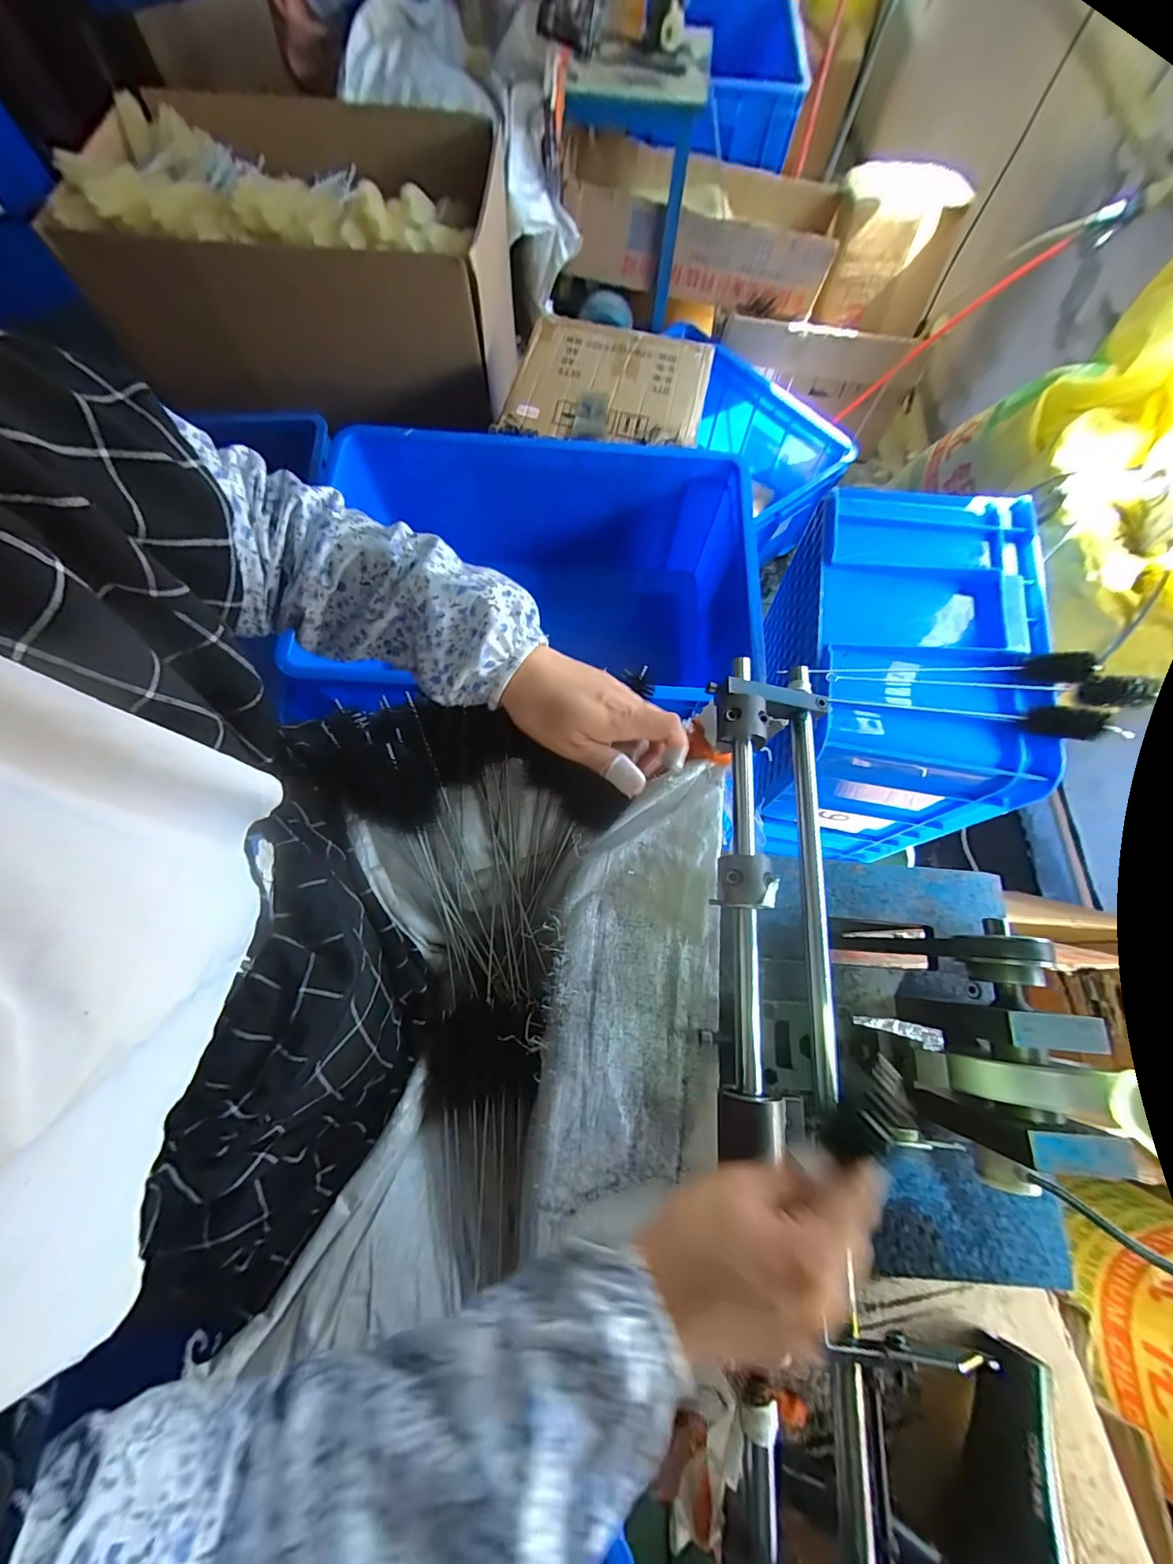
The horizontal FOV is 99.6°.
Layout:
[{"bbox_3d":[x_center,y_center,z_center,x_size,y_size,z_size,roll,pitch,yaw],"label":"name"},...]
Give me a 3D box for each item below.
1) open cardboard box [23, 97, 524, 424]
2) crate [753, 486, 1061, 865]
[{"bbox_3d":[-0.470,-0.952,0.890,0.632,0.252,0.552,0,71,-2],"label":"open cardboard box"},{"bbox_3d":[0.412,-0.161,0.713,0.258,0.287,0.409,12,71,2],"label":"crate"}]

